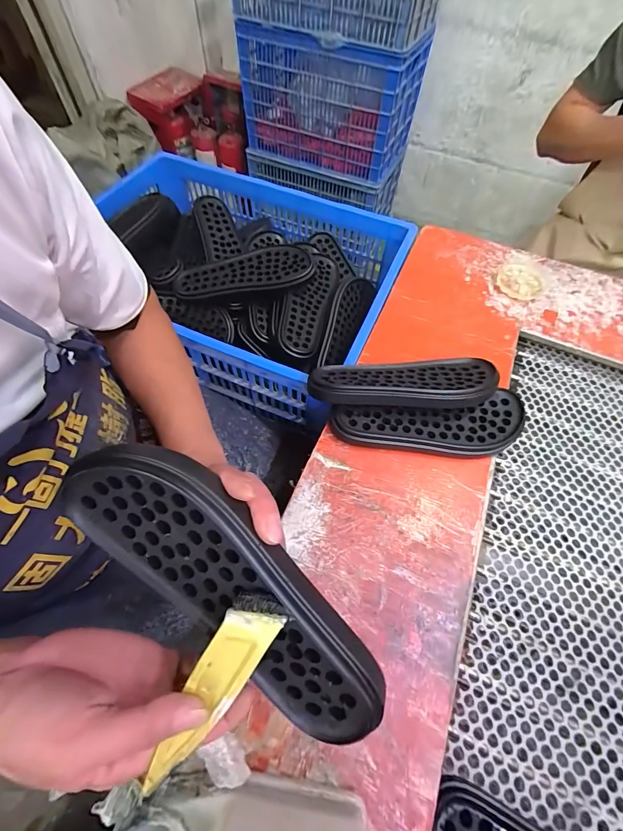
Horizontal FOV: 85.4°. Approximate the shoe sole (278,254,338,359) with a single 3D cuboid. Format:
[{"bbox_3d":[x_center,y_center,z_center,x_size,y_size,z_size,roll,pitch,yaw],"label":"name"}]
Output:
[{"bbox_3d":[-0.007,-0.229,0.678,0.081,0.029,0.270,12,60,5],"label":"shoe sole"}]

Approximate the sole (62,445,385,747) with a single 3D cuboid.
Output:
[{"bbox_3d":[-0.053,0.116,0.235,0.256,0.107,0.024,41,22,2],"label":"sole"}]

